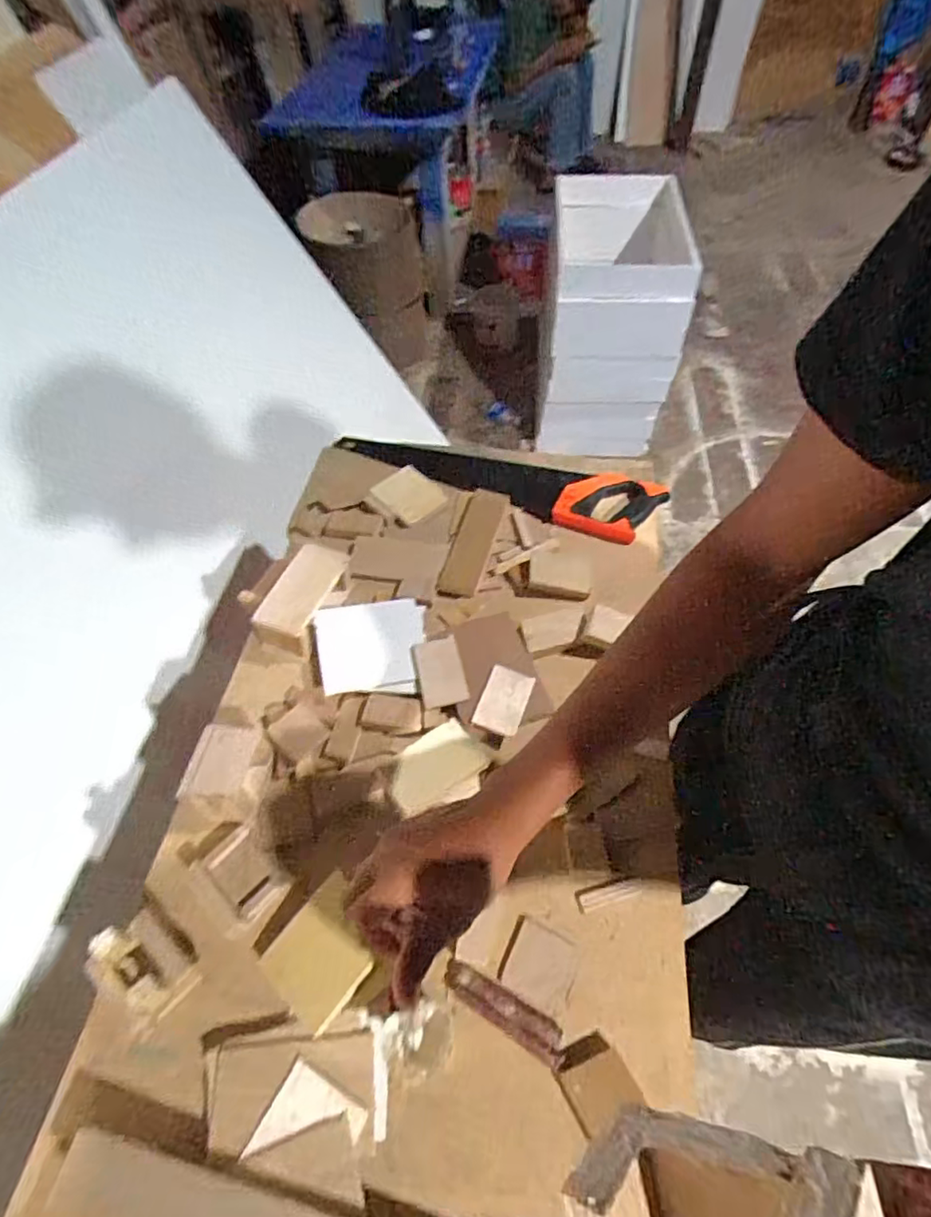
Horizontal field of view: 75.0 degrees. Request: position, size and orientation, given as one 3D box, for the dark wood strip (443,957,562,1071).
[{"bbox_3d":[0.033,0.351,0.534,0.114,0.020,0.031,26,60,19],"label":"dark wood strip"}]

